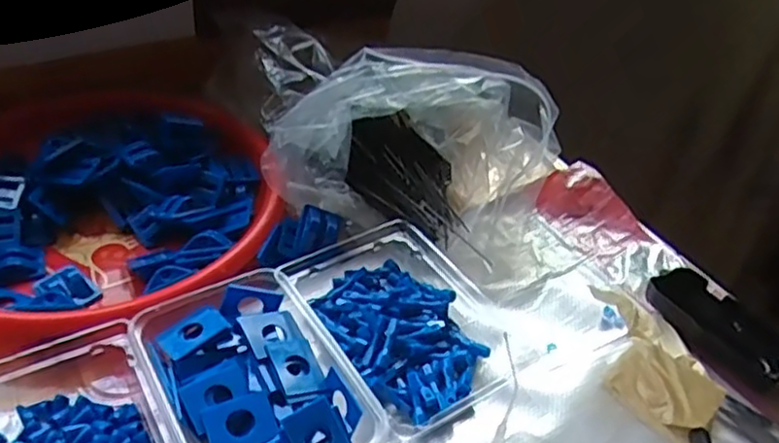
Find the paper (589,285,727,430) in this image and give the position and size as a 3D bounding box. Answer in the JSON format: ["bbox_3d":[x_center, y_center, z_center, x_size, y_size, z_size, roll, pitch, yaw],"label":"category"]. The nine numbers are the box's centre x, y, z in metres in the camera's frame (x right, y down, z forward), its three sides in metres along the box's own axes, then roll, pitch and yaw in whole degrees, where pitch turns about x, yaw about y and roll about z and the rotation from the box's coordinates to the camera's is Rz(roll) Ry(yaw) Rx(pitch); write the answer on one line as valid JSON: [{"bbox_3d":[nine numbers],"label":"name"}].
[{"bbox_3d":[0.183,0.091,0.466,0.066,0.049,0.109,-7,41,-13],"label":"paper"}]

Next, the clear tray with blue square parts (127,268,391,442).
[{"bbox_3d":[-0.087,0.105,0.434,0.108,0.034,0.156,-22,47,-28],"label":"clear tray with blue square parts"}]

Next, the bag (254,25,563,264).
[{"bbox_3d":[0.006,-0.069,0.584,0.256,0.111,0.139,9,40,5],"label":"bag"}]

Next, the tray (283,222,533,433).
[{"bbox_3d":[0.012,0.062,0.499,0.135,0.030,0.172,-24,48,-30],"label":"tray"}]

